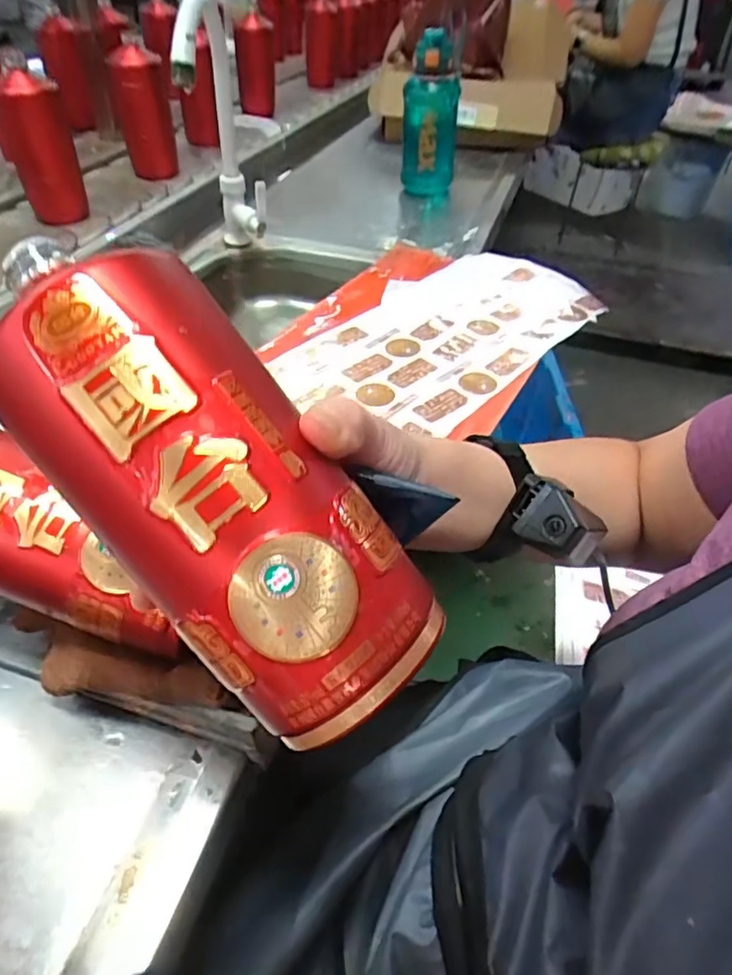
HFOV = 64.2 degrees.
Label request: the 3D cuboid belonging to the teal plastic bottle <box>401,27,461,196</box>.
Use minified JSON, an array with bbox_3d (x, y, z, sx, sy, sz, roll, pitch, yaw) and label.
[{"bbox_3d":[0.118,-0.655,1.036,0.096,0.218,0.080,22,48,16],"label":"teal plastic bottle"}]

